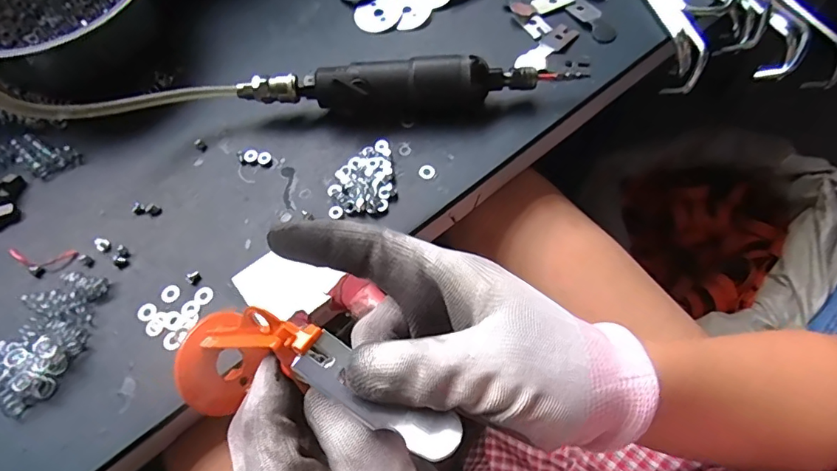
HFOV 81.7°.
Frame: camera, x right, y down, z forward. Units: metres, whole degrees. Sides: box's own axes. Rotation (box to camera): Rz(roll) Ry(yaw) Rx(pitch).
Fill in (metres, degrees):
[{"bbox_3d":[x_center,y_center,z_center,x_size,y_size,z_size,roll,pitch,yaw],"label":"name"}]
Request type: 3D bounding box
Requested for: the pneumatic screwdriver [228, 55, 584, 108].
[{"bbox_3d":[-0.004,-0.124,0.402,0.285,0.044,0.037,-6,63,-1],"label":"pneumatic screwdriver"}]

